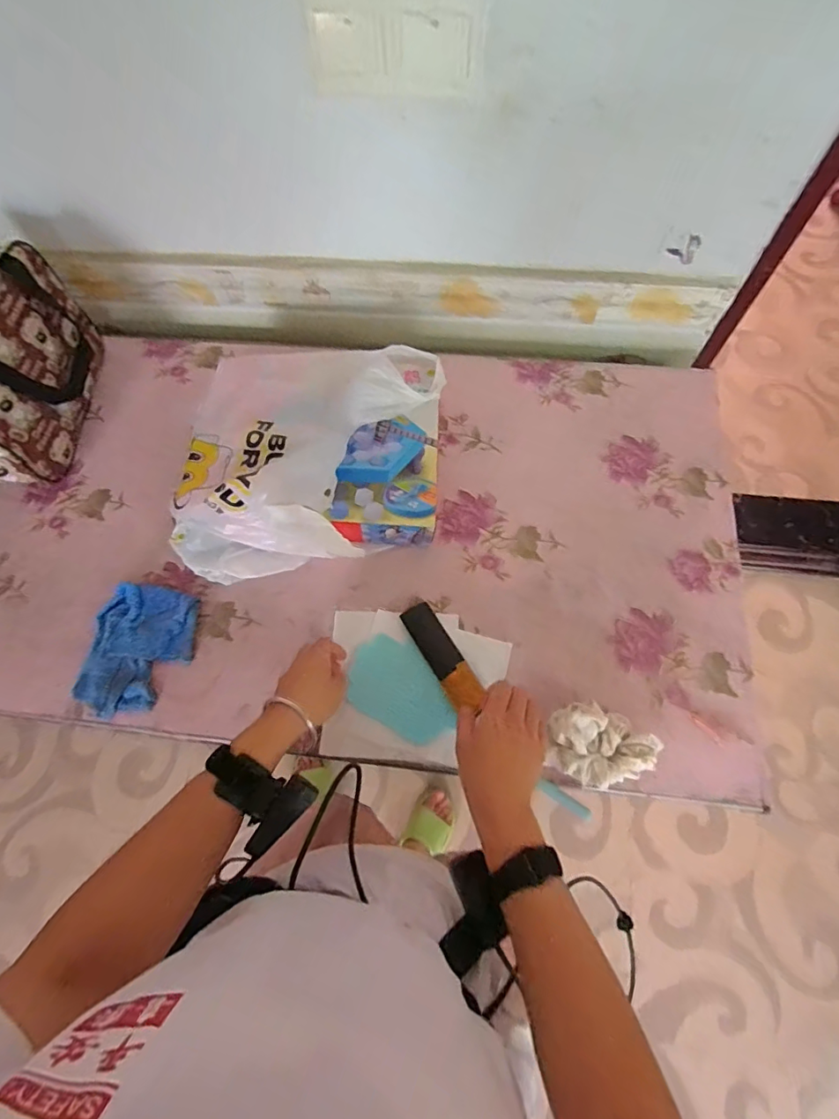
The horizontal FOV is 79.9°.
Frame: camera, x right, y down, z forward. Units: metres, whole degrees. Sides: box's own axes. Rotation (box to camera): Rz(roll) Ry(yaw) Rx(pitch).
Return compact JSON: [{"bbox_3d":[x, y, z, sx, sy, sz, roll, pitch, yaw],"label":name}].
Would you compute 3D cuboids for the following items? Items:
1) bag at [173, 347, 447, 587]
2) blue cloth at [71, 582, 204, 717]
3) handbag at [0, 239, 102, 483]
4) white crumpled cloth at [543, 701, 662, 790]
[{"bbox_3d":[-0.143,-0.136,0.647,0.360,0.126,0.290,-6,68,-1],"label":"bag"},{"bbox_3d":[-0.346,0.110,0.618,0.122,0.016,0.156,7,69,4],"label":"blue cloth"},{"bbox_3d":[-0.558,-0.250,0.678,0.132,0.203,0.276,-3,68,0],"label":"handbag"},{"bbox_3d":[0.196,0.205,0.546,0.118,0.042,0.082,9,69,5],"label":"white crumpled cloth"}]

